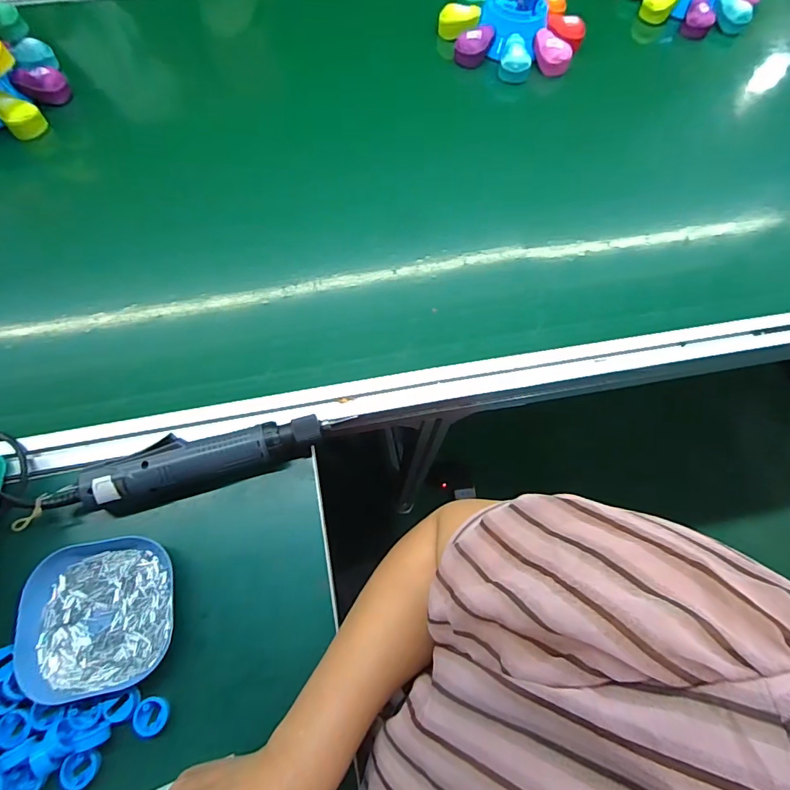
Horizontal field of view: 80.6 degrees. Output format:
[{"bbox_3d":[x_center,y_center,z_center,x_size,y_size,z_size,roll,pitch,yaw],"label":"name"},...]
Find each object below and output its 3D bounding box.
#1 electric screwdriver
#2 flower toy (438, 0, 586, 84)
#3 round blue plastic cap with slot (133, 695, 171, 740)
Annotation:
[{"bbox_3d":[-0.192,0.066,0.460,0.272,0.043,0.052,-18,68,-8],"label":"electric screwdriver"},{"bbox_3d":[0.188,-0.587,0.743,0.230,0.053,0.179,5,67,2],"label":"flower toy"},{"bbox_3d":[-0.204,0.269,0.389,0.026,0.010,0.029,-3,67,-1],"label":"round blue plastic cap with slot"}]

